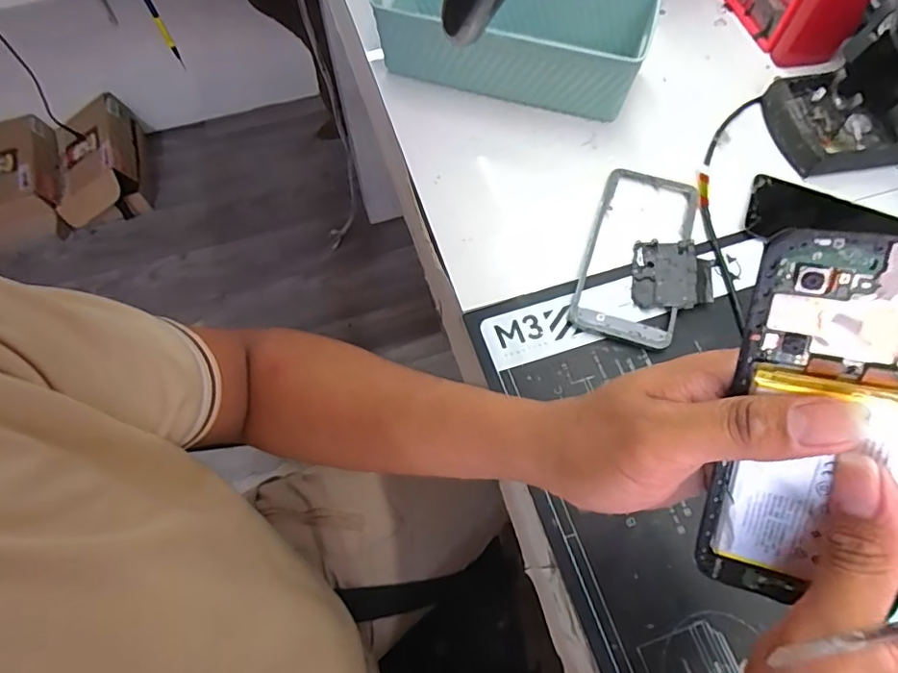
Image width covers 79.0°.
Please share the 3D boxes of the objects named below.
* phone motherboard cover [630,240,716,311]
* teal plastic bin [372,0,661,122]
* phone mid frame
[{"bbox_3d":[0.174,-0.049,0.427,0.056,0.004,0.062,0,62,17],"label":"phone motherboard cover"},{"bbox_3d":[0.056,-0.286,0.505,0.246,0.081,0.101,15,66,7],"label":"teal plastic bin"},{"bbox_3d":[0.153,-0.070,0.439,0.077,0.011,0.168,18,66,9],"label":"phone mid frame"}]

